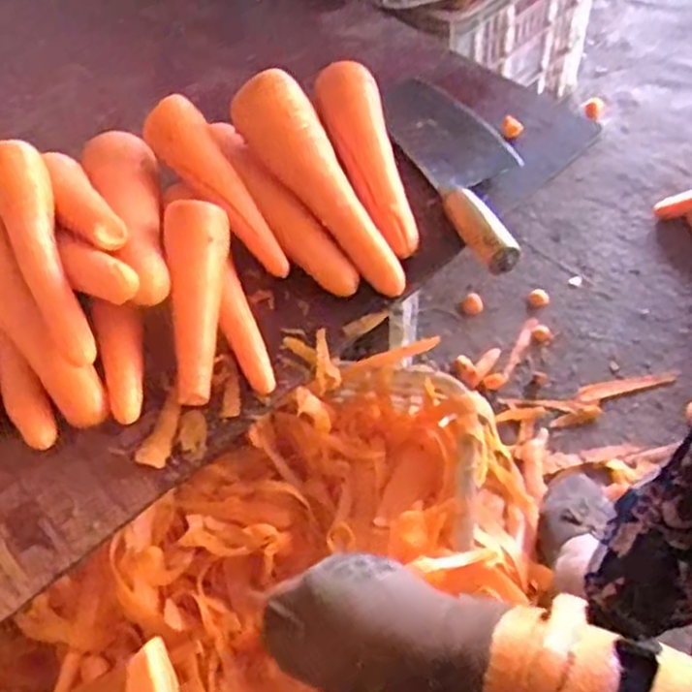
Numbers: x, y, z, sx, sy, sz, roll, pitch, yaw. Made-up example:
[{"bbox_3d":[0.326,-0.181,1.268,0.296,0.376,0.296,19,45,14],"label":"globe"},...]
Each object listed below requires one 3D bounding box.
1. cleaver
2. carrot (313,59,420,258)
[{"bbox_3d":[0.110,-0.169,0.659,0.089,0.026,0.250,-20,57,-8],"label":"cleaver"},{"bbox_3d":[0.020,-0.166,0.650,0.057,0.050,0.212,-13,56,-4],"label":"carrot"}]

